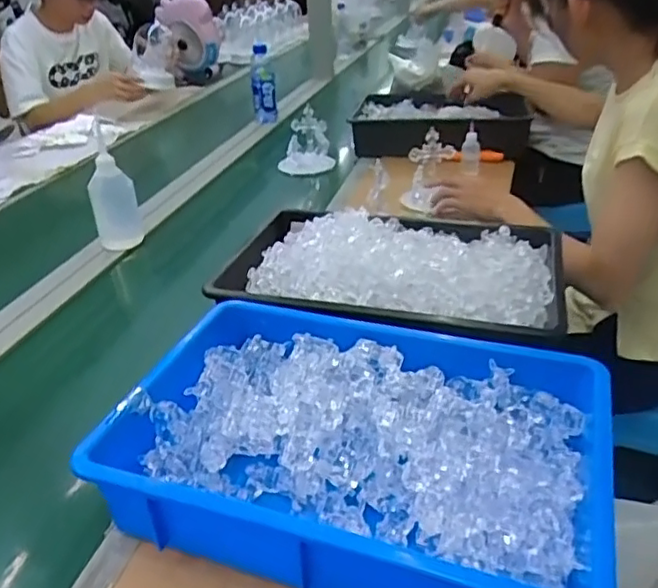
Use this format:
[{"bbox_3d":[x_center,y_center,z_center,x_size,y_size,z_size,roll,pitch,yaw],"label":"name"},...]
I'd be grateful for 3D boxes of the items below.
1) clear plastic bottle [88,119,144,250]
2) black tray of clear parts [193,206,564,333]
[{"bbox_3d":[-0.382,-0.185,1.086,0.061,0.200,0.067,14,35,27],"label":"clear plastic bottle"},{"bbox_3d":[0.074,-0.054,0.796,0.426,0.070,0.279,7,32,17],"label":"black tray of clear parts"}]

